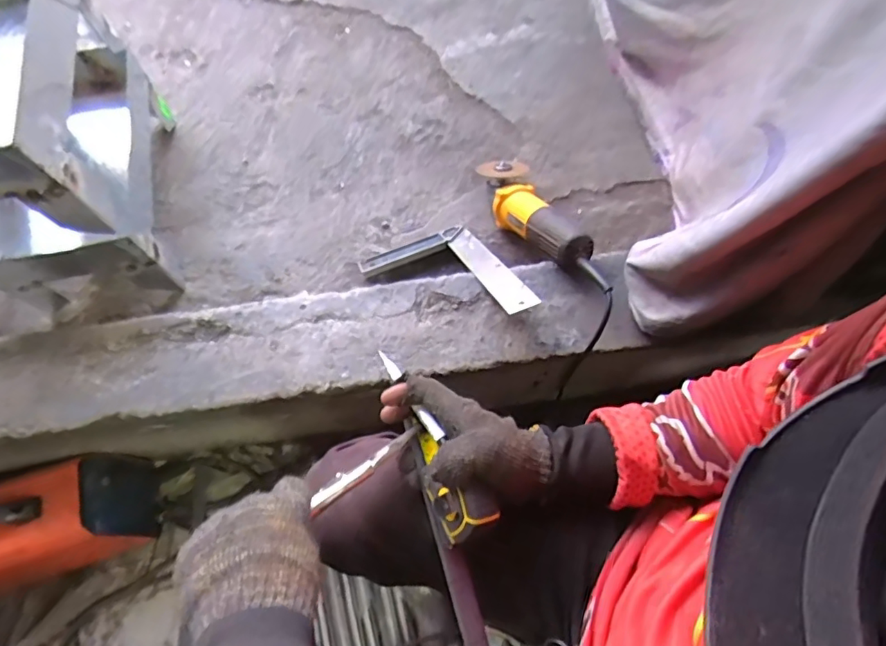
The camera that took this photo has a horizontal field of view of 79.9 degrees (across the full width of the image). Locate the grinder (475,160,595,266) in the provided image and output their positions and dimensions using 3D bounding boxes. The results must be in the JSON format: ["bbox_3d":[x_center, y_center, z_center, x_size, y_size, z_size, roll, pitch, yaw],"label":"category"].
[{"bbox_3d":[0.140,-0.172,0.815,0.087,0.074,0.289,-23,44,-5],"label":"grinder"}]

